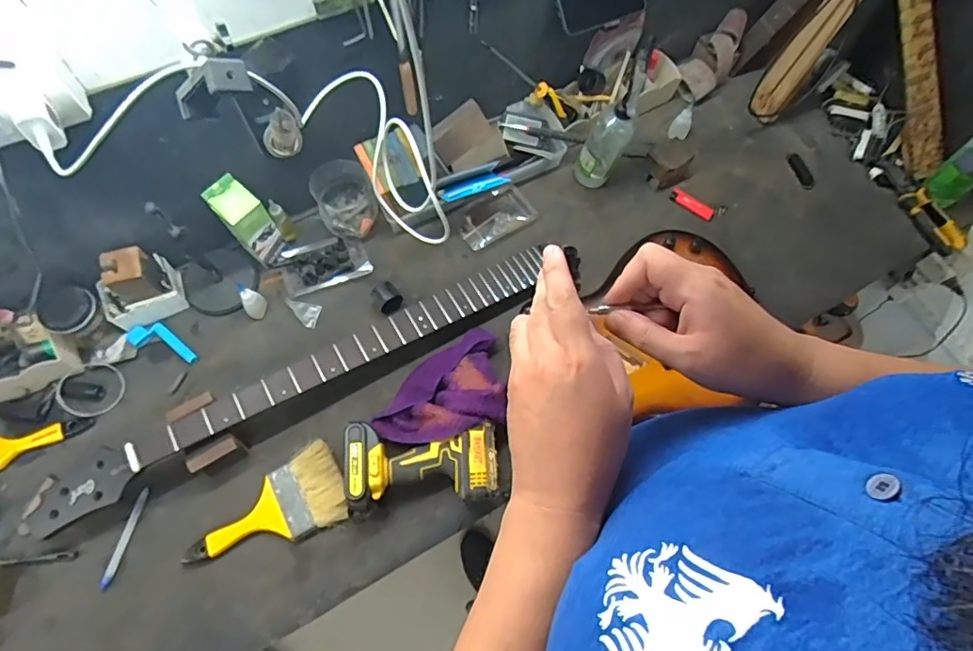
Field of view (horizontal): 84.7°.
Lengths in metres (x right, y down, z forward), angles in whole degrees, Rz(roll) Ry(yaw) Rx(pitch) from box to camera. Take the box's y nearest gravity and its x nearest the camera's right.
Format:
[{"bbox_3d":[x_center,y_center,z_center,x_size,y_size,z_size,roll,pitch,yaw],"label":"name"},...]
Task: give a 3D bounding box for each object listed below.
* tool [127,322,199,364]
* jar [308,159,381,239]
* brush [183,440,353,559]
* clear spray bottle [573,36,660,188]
[{"bbox_3d":[-0.496,0.022,0.823,0.116,0.013,0.042,16,67,5],"label":"tool"},{"bbox_3d":[-0.230,-0.207,0.870,0.093,0.108,0.087,1,67,-2],"label":"jar"},{"bbox_3d":[-0.302,0.248,0.724,0.209,0.022,0.109,-22,69,-11],"label":"brush"},{"bbox_3d":[0.200,-0.316,0.856,0.082,0.242,0.067,16,67,4],"label":"clear spray bottle"}]

